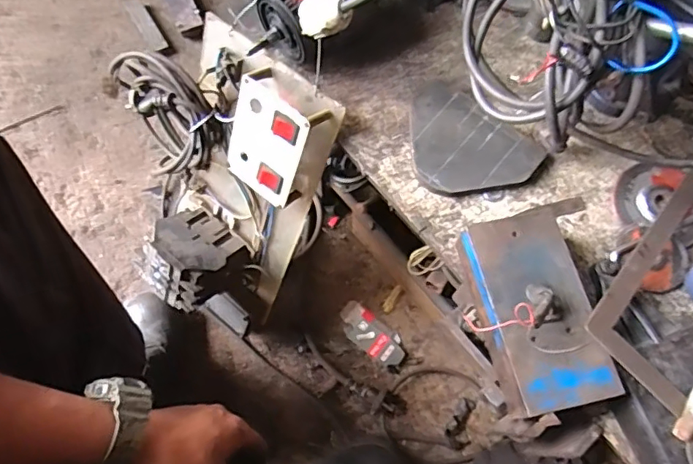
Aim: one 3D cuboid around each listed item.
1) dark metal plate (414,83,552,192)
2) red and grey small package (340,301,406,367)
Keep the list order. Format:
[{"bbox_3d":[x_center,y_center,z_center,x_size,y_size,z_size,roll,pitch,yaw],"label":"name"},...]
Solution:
[{"bbox_3d":[0.119,-0.084,0.553,0.137,0.016,0.101,35,74,12],"label":"dark metal plate"},{"bbox_3d":[0.037,0.150,0.795,0.108,0.014,0.048,38,72,12],"label":"red and grey small package"}]

